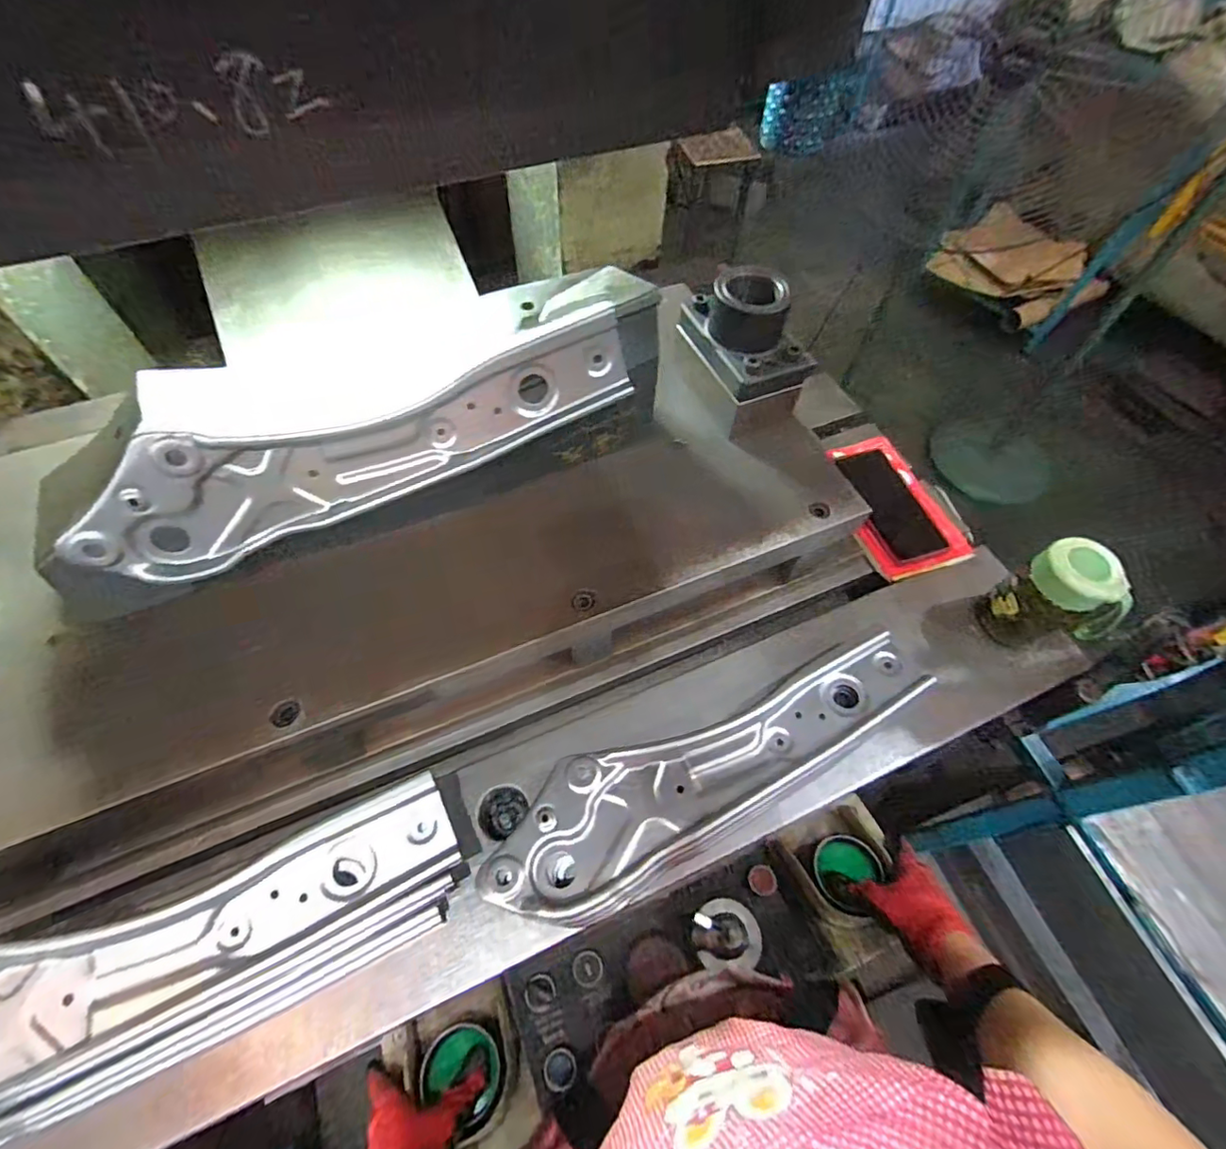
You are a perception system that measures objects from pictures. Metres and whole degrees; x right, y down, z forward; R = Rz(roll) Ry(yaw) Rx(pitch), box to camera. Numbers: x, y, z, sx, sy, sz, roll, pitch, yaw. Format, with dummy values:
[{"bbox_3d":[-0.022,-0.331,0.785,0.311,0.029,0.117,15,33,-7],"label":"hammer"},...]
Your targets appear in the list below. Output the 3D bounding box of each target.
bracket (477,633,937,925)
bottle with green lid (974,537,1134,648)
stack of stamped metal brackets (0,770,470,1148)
[{"bbox_3d":[0.097,0.166,0.496,0.425,0.025,0.104,-22,62,-14],"label":"bracket"},{"bbox_3d":[0.437,0.030,0.558,0.059,0.125,0.092,-36,66,-20],"label":"bottle with green lid"},{"bbox_3d":[-0.323,0.282,0.410,0.427,0.070,0.120,-21,62,-13],"label":"stack of stamped metal brackets"}]

